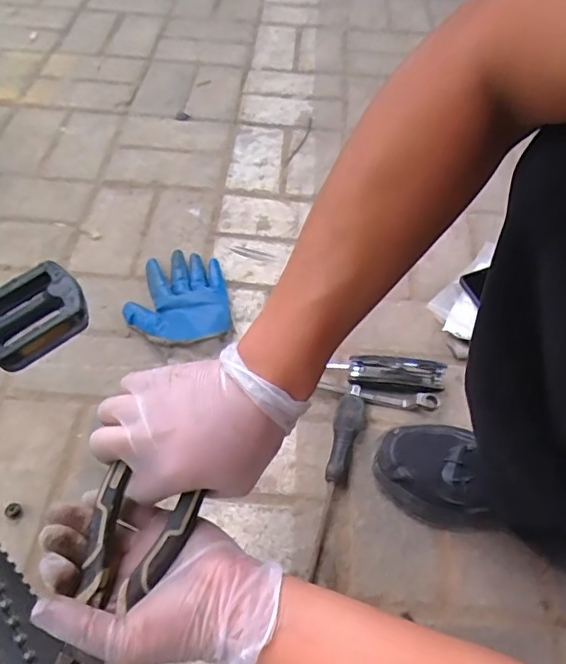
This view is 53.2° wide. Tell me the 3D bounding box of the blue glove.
[{"bbox_3d":[-0.139,-0.044,0.742,0.128,0.027,0.149,-5,55,-5],"label":"blue glove"}]

